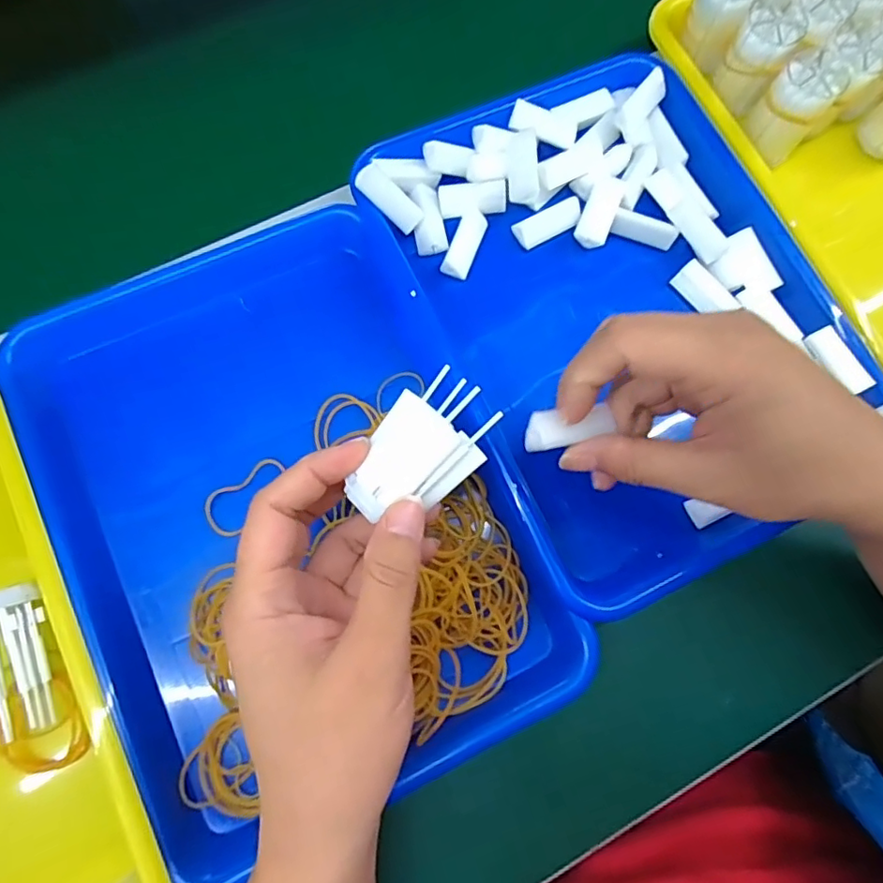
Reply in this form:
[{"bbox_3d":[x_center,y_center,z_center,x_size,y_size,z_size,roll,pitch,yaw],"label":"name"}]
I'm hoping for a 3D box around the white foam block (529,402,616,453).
[{"bbox_3d":[0.063,-0.008,0.270,0.046,0.010,0.018,-12,76,-23],"label":"white foam block"}]

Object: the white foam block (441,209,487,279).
[{"bbox_3d":[0.016,-0.132,0.370,0.018,0.010,0.048,19,76,3],"label":"white foam block"}]

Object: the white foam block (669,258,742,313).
[{"bbox_3d":[0.178,-0.101,0.369,0.017,0.016,0.043,-42,81,-11],"label":"white foam block"}]

